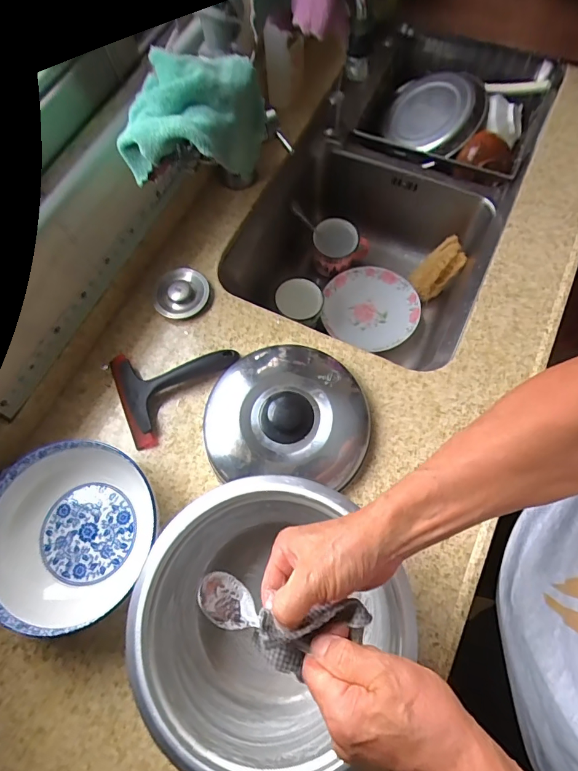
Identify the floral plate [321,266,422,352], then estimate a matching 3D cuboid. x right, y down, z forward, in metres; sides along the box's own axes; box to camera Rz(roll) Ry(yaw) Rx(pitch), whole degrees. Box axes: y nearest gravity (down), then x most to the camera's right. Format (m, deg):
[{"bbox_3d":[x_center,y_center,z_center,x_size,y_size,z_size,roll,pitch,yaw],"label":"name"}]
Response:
[{"bbox_3d":[0.158,-0.152,0.840,0.188,0.029,0.175,-1,70,2],"label":"floral plate"}]

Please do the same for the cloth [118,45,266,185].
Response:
[{"bbox_3d":[-0.103,-0.303,0.483,0.122,0.083,0.167,12,70,5],"label":"cloth"}]

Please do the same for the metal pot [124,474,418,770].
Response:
[{"bbox_3d":[-0.026,0.227,0.440,0.233,0.120,0.254,-1,70,2],"label":"metal pot"}]

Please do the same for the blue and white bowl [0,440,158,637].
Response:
[{"bbox_3d":[-0.250,0.169,0.495,0.190,0.068,0.194,-1,70,2],"label":"blue and white bowl"}]

